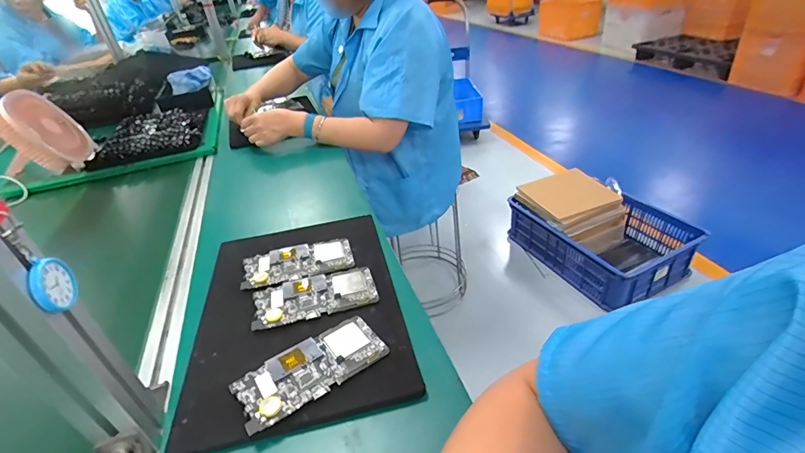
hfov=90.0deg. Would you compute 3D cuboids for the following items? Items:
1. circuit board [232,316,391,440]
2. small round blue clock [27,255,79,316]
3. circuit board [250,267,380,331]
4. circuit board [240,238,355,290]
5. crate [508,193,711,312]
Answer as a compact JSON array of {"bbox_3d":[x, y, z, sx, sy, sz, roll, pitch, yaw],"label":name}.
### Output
[{"bbox_3d":[-0.098,0.152,0.436,0.154,0.012,0.073,-27,39,-26],"label":"circuit board"},{"bbox_3d":[-0.255,0.041,0.294,0.005,0.040,0.039,-10,35,-3],"label":"small round blue clock"},{"bbox_3d":[-0.114,0.090,0.529,0.156,0.014,0.074,-14,35,-10],"label":"circuit board"},{"bbox_3d":[-0.152,0.049,0.587,0.154,0.007,0.081,-14,35,-10],"label":"circuit board"},{"bbox_3d":[0.781,0.027,1.607,0.423,0.217,0.588,-21,37,-19],"label":"crate"}]

